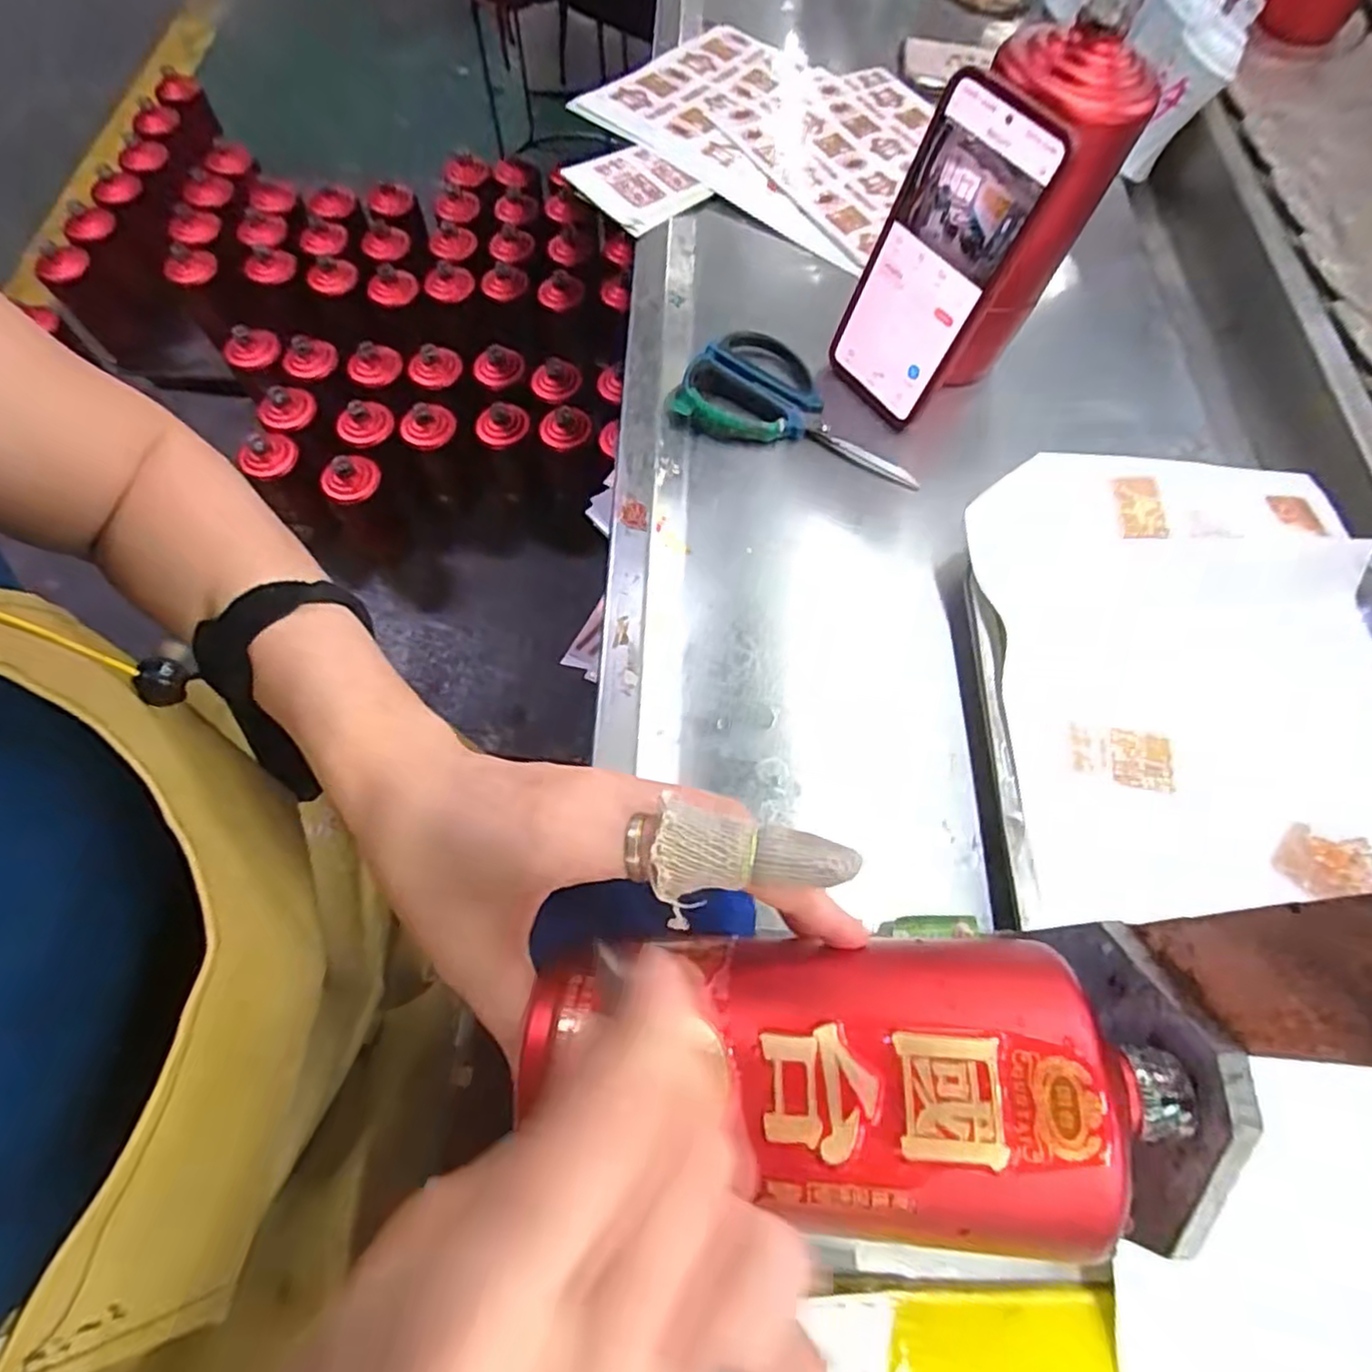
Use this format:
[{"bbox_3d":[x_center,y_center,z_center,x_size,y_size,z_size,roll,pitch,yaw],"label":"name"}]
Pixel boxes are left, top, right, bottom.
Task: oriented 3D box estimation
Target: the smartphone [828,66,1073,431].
[{"bbox_3d":[0.143,-0.244,0.412,0.015,0.169,0.081,-30,69,-31],"label":"smartphone"}]

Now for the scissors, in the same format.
[{"bbox_3d":[0.080,-0.189,0.458,0.158,0.014,0.085,19,66,7],"label":"scissors"}]

